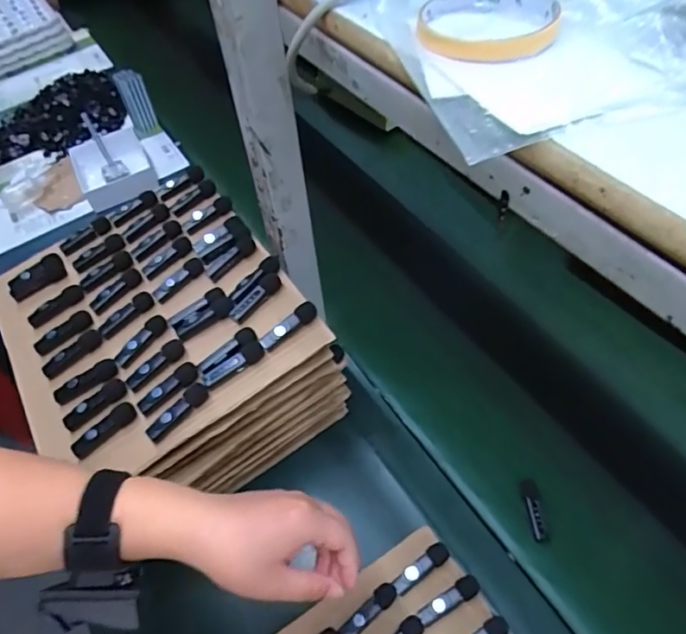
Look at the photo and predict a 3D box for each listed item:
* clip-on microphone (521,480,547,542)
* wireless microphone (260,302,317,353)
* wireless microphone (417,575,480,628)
[{"bbox_3d":[0.212,0.214,0.573,0.016,0.010,0.065,-1,52,3],"label":"clip-on microphone"},{"bbox_3d":[-0.054,0.010,0.522,0.065,0.019,0.016,-35,58,-21],"label":"wireless microphone"},{"bbox_3d":[0.103,0.275,0.502,0.066,0.008,0.018,-24,54,-14],"label":"wireless microphone"}]

